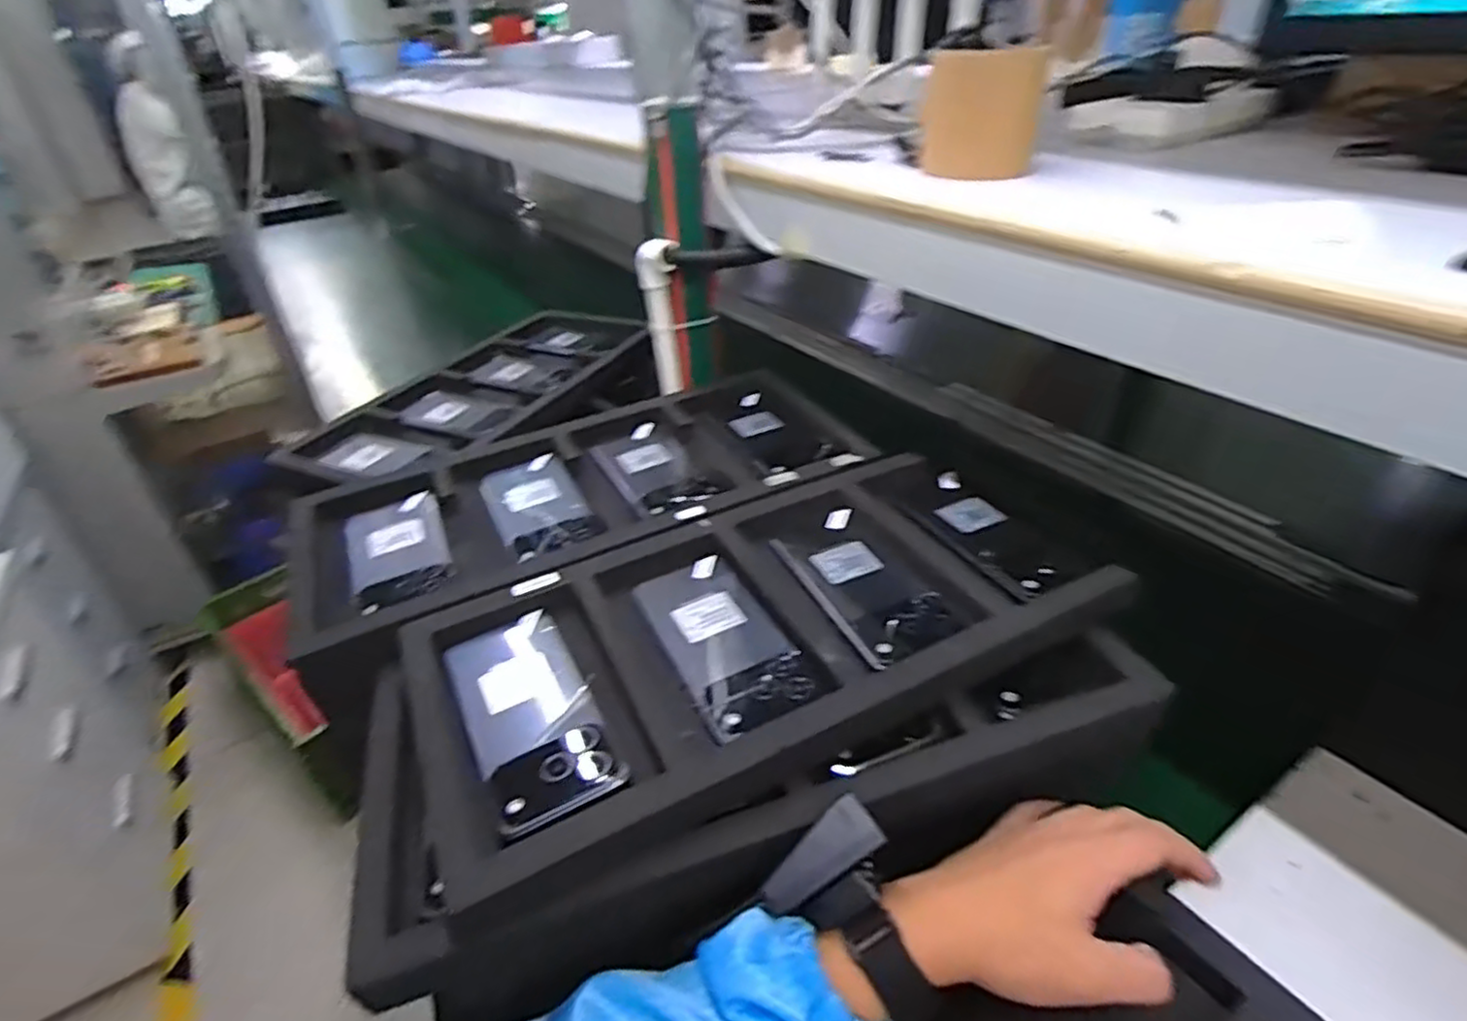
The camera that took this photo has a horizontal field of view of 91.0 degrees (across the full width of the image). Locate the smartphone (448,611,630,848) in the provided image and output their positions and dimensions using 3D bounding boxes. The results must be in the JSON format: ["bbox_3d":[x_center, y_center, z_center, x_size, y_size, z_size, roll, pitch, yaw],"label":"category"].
[{"bbox_3d":[-0.125,0.123,0.442,0.073,0.011,0.158,-19,37,-21],"label":"smartphone"}]

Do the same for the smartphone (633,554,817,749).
[{"bbox_3d":[-0.008,0.084,0.478,0.073,0.008,0.149,-18,37,-20],"label":"smartphone"}]

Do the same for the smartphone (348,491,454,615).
[{"bbox_3d":[-0.275,0.031,0.592,0.074,0.011,0.143,-18,37,-19],"label":"smartphone"}]

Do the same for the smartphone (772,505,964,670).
[{"bbox_3d":[0.092,0.046,0.515,0.078,0.013,0.147,-17,36,-18],"label":"smartphone"}]

